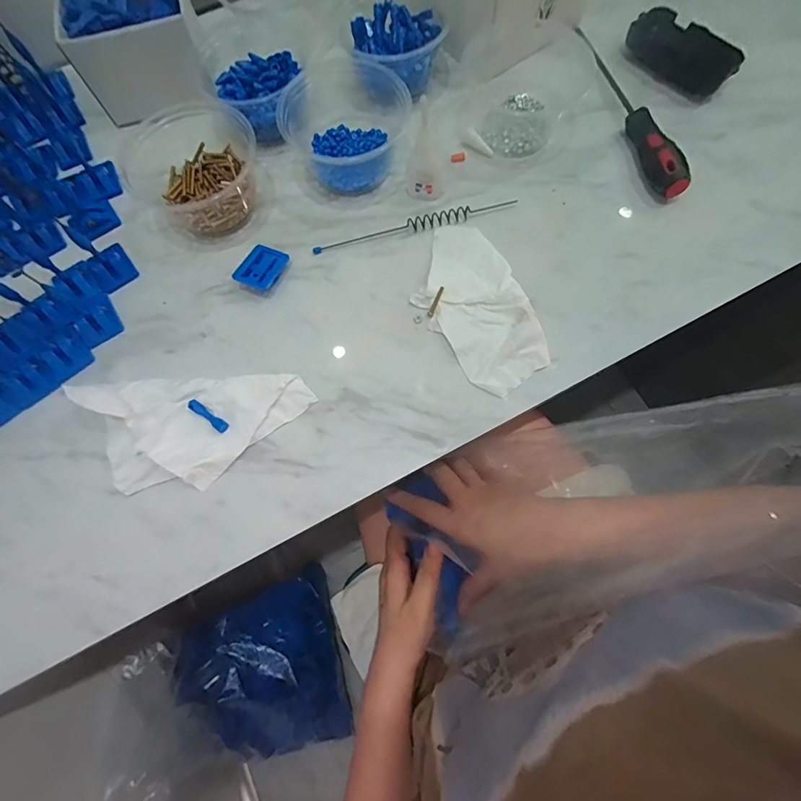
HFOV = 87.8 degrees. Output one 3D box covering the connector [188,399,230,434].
[{"bbox_3d":[-0.157,0.012,0.339,0.039,0.004,0.009,36,79,10],"label":"connector"}]

